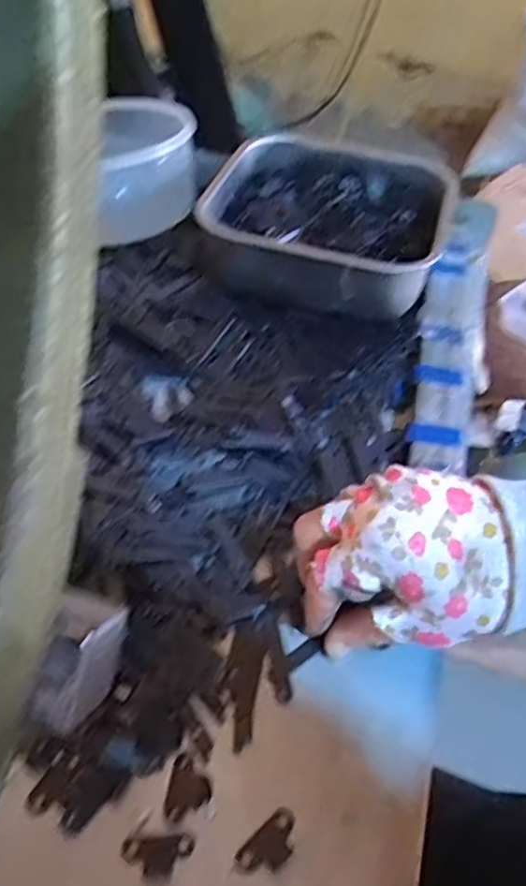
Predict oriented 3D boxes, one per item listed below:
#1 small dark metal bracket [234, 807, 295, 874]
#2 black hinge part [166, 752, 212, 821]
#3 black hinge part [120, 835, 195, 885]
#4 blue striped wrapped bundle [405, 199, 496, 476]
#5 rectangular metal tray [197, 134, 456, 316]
[{"bbox_3d":[0.003,0.167,0.290,0.030,0.004,0.016,-33,58,-30],"label":"small dark metal bracket"},{"bbox_3d":[-0.031,0.149,0.303,0.018,0.004,0.026,7,47,2],"label":"black hinge part"},{"bbox_3d":[-0.043,0.169,0.285,0.029,0.004,0.017,1,48,-4],"label":"black hinge part"},{"bbox_3d":[0.143,-0.088,0.508,0.050,0.034,0.291,12,48,7],"label":"blue striped wrapped bundle"},{"bbox_3d":[0.051,-0.172,0.551,0.176,0.063,0.184,17,49,11],"label":"rectangular metal tray"}]

